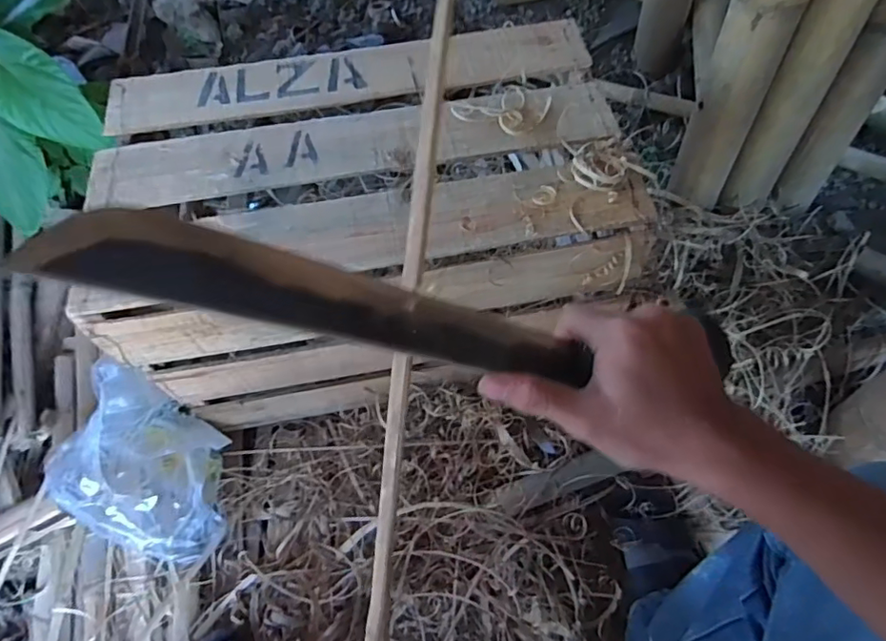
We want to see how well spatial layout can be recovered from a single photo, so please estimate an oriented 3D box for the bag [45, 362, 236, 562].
[{"bbox_3d":[-0.393,0.202,0.736,0.219,0.187,0.183,29,66,18],"label":"bag"}]

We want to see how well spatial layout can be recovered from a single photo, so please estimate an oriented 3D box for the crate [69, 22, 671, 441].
[{"bbox_3d":[-0.091,-0.112,0.753,0.581,0.328,0.357,-10,60,-3],"label":"crate"}]

